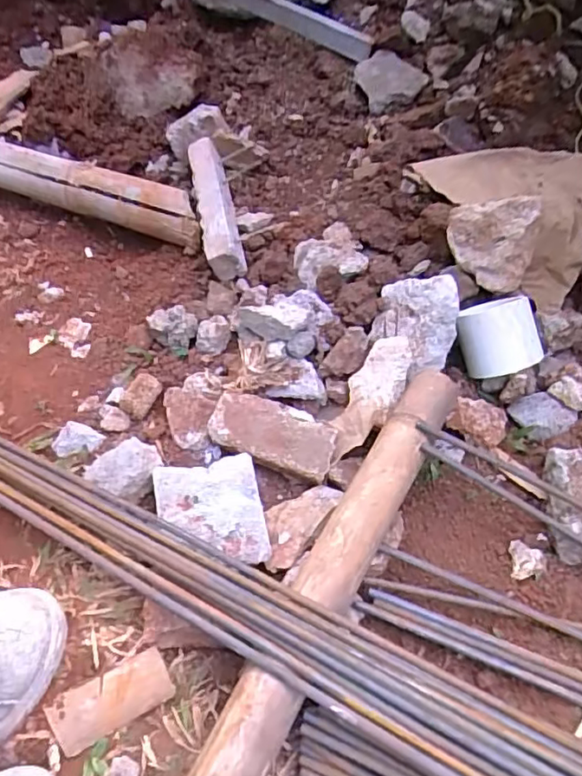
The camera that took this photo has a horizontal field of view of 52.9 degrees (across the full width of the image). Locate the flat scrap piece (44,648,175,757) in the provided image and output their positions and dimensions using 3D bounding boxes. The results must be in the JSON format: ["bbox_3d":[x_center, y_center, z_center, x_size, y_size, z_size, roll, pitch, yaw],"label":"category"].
[{"bbox_3d":[-0.140,0.244,0.458,0.089,0.007,0.041,-21,63,-25],"label":"flat scrap piece"}]

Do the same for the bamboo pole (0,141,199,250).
[{"bbox_3d":[-0.433,-0.347,0.889,0.764,0.069,0.059,23,58,18],"label":"bamboo pole"}]

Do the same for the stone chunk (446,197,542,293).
[{"bbox_3d":[0.250,-0.187,0.733,0.105,0.076,0.105,15,55,13],"label":"stone chunk"}]

